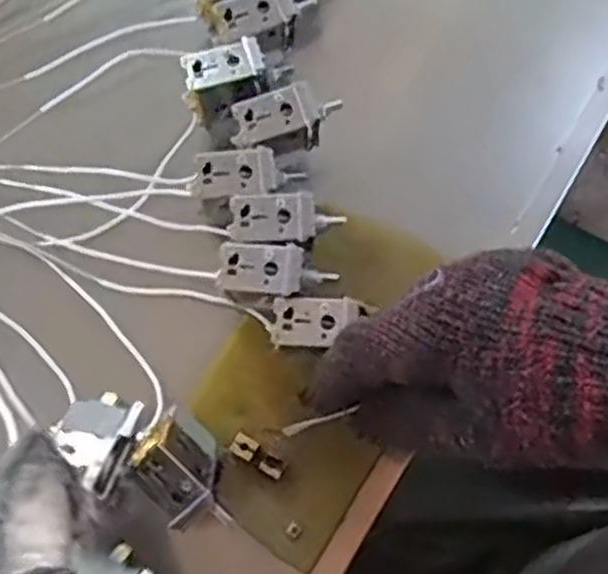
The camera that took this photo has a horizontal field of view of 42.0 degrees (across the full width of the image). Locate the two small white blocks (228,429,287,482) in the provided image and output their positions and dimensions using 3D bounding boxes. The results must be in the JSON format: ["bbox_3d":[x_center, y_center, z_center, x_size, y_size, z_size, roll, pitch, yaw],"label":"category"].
[{"bbox_3d":[-0.023,0.084,0.393,0.030,0.007,0.012,37,78,8],"label":"two small white blocks"}]

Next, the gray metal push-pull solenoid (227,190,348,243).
[{"bbox_3d":[-0.008,-0.031,0.375,0.053,0.018,0.023,2,76,-1],"label":"gray metal push-pull solenoid"}]

